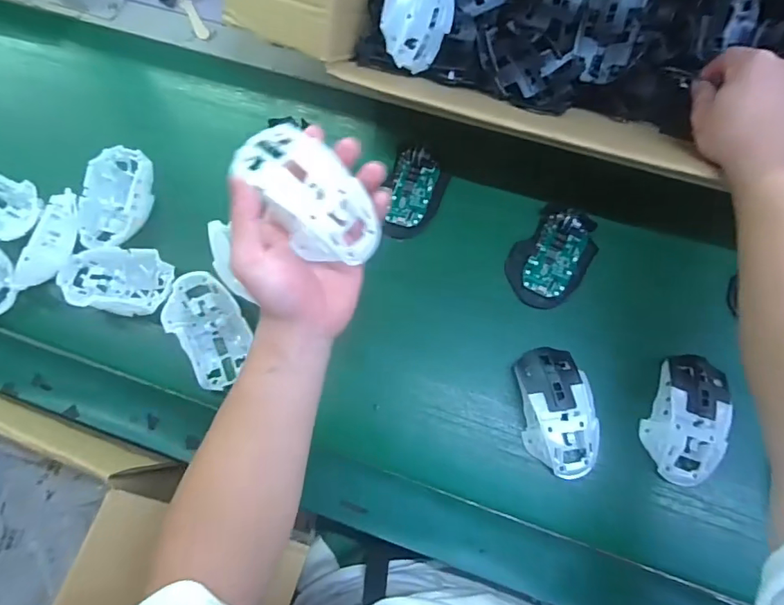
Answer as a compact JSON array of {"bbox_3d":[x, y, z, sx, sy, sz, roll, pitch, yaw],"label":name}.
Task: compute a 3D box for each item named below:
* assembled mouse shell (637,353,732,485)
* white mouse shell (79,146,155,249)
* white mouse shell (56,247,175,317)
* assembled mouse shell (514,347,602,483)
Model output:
[{"bbox_3d":[0.273,0.105,0.445,0.062,0.036,0.112,24,73,9],"label":"assembled mouse shell"},{"bbox_3d":[-0.304,-0.113,0.534,0.066,0.034,0.109,12,72,5],"label":"white mouse shell"},{"bbox_3d":[-0.281,-0.021,0.510,0.109,0.043,0.068,9,72,4],"label":"white mouse shell"},{"bbox_3d":[0.153,0.099,0.452,0.064,0.036,0.119,-3,71,0],"label":"assembled mouse shell"}]

